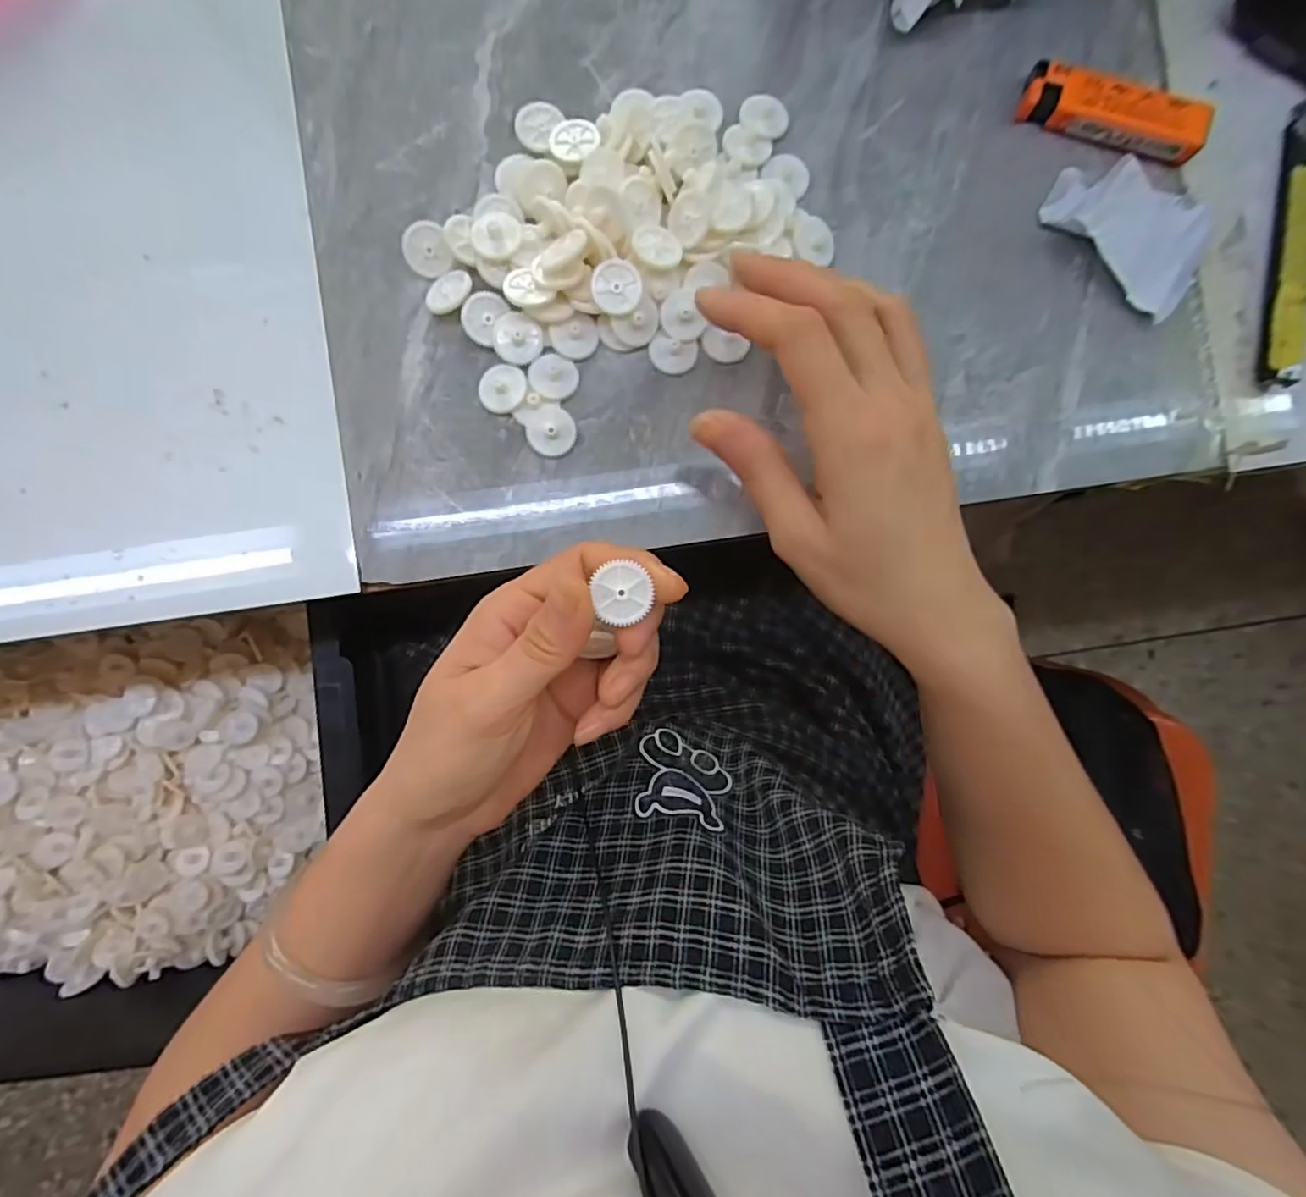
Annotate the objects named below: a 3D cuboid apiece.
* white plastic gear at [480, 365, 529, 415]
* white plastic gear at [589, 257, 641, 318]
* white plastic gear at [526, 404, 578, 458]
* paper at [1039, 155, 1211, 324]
[{"bbox_3d":[-0.066,-0.092,0.270,0.021,0.004,0.021,0,89,-2],"label":"white plastic gear"},{"bbox_3d":[-0.015,-0.132,0.260,0.020,0.004,0.021,-2,102,-7],"label":"white plastic gear"},{"bbox_3d":[-0.045,-0.074,0.271,0.021,0.007,0.022,-6,89,-2],"label":"white plastic gear"},{"bbox_3d":[0.217,-0.170,0.273,0.074,0.024,0.052,35,88,-1],"label":"paper"}]

